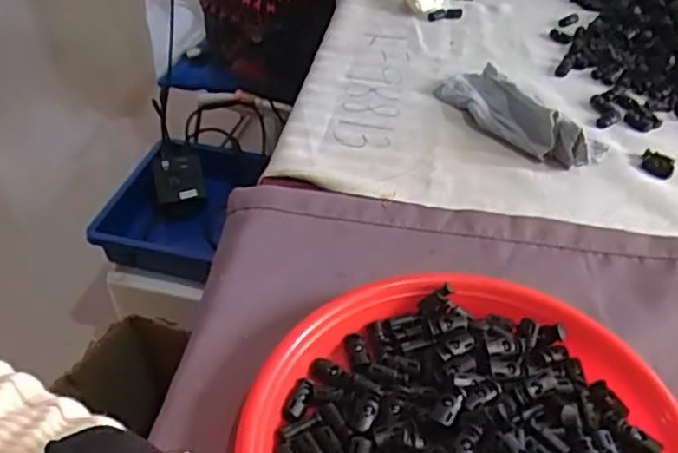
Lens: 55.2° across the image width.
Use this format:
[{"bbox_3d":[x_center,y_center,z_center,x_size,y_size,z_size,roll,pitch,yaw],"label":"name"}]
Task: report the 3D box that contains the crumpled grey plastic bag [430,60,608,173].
[{"bbox_3d":[0.177,-0.119,0.636,0.068,0.044,0.178,-26,49,-26],"label":"crumpled grey plastic bag"}]

